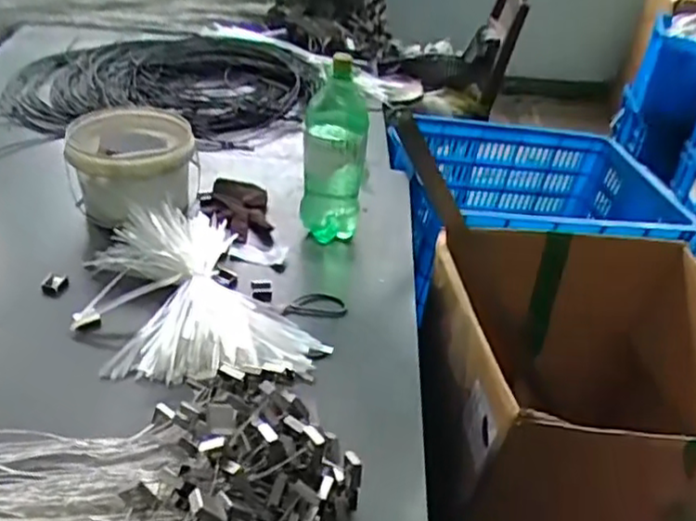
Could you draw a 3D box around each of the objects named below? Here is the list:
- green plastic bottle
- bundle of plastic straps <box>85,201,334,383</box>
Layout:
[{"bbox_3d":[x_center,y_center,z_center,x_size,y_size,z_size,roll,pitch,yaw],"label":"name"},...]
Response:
[{"bbox_3d":[-0.022,-0.183,1.193,0.108,0.294,0.097,6,38,1],"label":"green plastic bottle"},{"bbox_3d":[-0.244,0.050,1.052,0.294,0.067,0.412,-18,43,-27],"label":"bundle of plastic straps"}]

